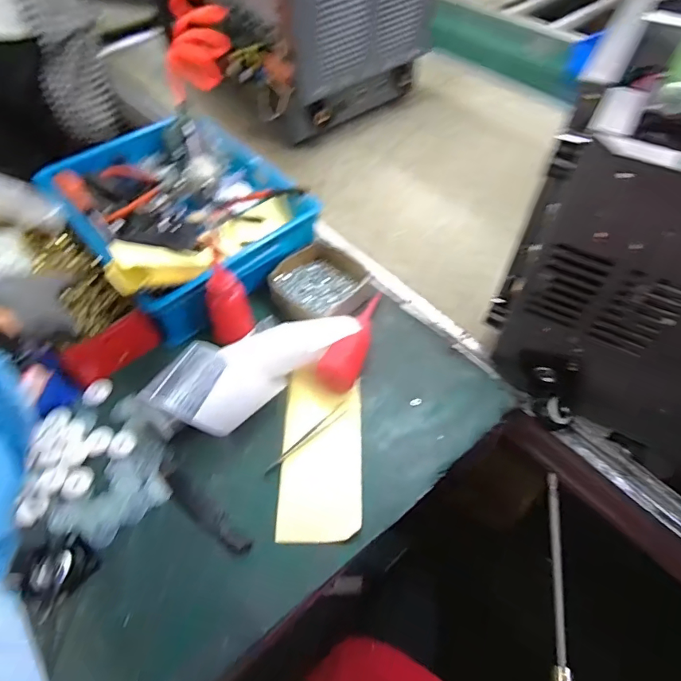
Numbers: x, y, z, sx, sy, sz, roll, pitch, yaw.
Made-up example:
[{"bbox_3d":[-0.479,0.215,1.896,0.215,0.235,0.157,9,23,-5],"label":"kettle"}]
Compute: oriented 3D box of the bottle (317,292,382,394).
[{"bbox_3d":[0.028,-0.003,0.589,0.046,0.037,0.167,25,59,17],"label":"bottle"}]

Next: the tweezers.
[{"bbox_3d":[-0.038,0.113,0.527,0.118,0.005,0.012,-37,63,-23],"label":"tweezers"}]

